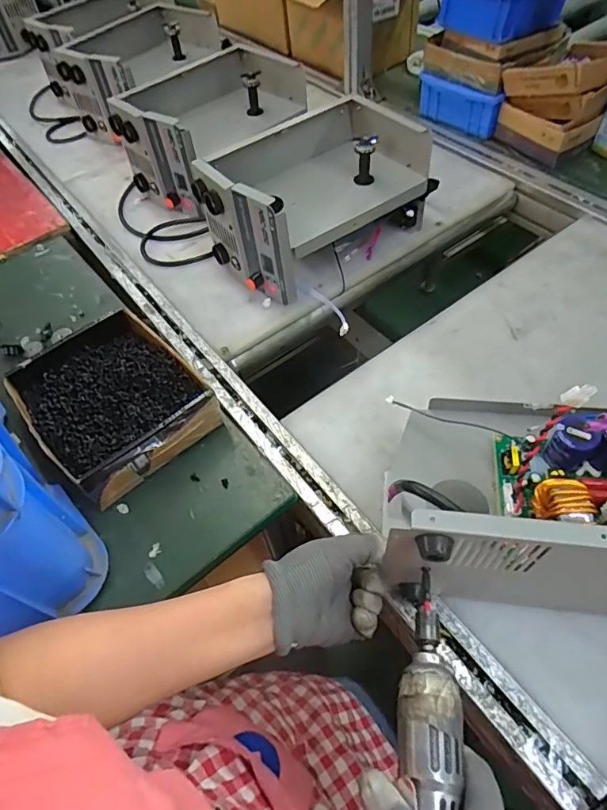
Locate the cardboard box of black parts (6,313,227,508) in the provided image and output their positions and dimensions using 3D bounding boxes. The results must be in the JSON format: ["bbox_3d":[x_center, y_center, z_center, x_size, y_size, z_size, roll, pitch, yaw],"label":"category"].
[{"bbox_3d":[-0.220,-0.003,0.568,0.168,0.061,0.207,-38,59,-20],"label":"cardboard box of black parts"}]

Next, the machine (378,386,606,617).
[{"bbox_3d":[0.214,0.075,0.423,0.274,0.162,0.179,3,55,8],"label":"machine"}]

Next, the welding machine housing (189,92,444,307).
[{"bbox_3d":[0.017,-0.296,0.704,0.299,0.148,0.176,-31,57,-16],"label":"welding machine housing"}]

